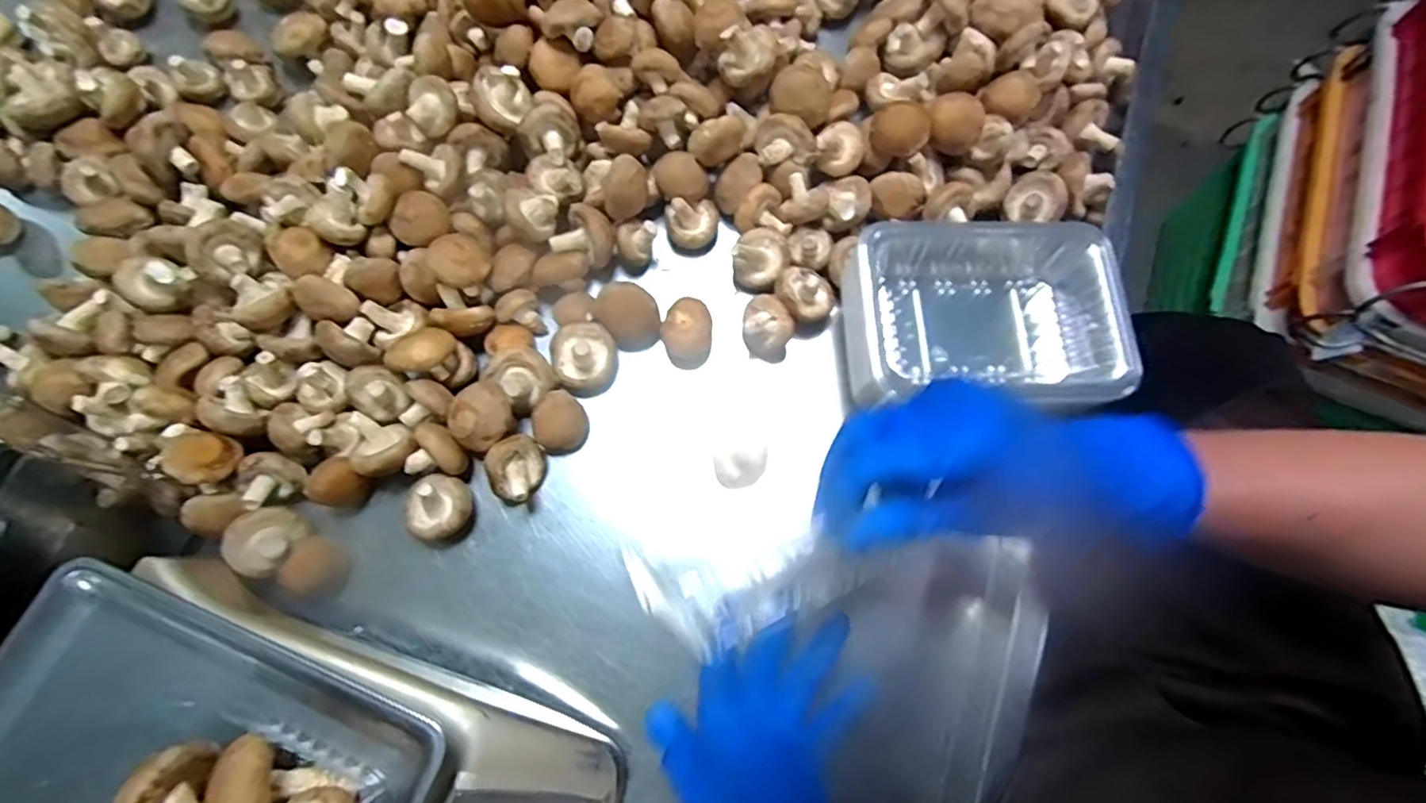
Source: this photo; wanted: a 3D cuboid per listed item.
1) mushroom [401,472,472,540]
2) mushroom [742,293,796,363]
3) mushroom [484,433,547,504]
[{"bbox_3d":[-0.197,0.076,0.435,0.043,0.038,0.046,2,74,-1],"label":"mushroom"},{"bbox_3d":[0.041,-0.056,0.481,0.041,0.052,0.038,2,74,-1],"label":"mushroom"},{"bbox_3d":[-0.143,0.049,0.440,0.032,0.039,0.046,5,74,0],"label":"mushroom"}]

